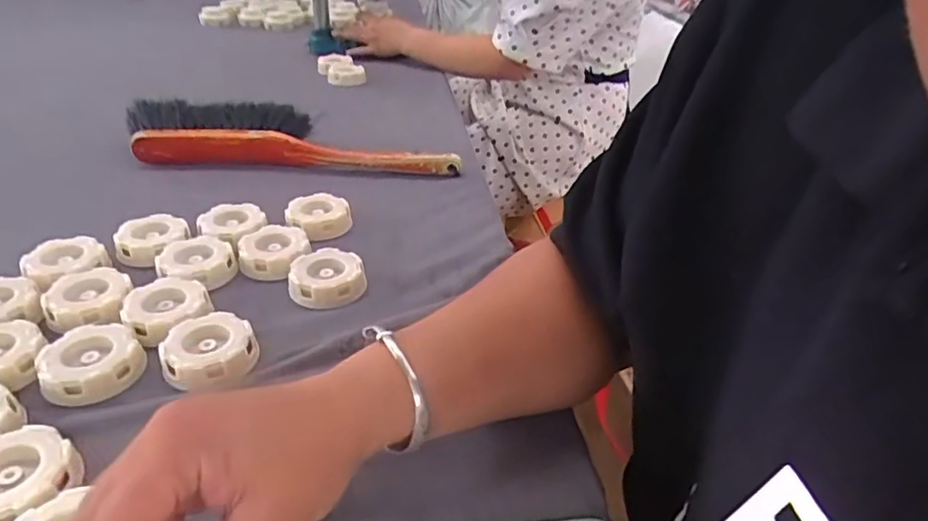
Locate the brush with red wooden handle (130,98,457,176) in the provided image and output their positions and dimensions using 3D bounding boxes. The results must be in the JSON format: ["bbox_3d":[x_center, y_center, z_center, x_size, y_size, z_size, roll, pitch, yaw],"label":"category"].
[{"bbox_3d":[-0.199,-0.155,0.726,0.385,0.051,0.094,2,33,-2],"label":"brush with red wooden handle"}]

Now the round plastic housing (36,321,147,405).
[{"bbox_3d":[-0.256,0.070,0.412,0.059,0.024,0.059,2,33,-1],"label":"round plastic housing"}]

